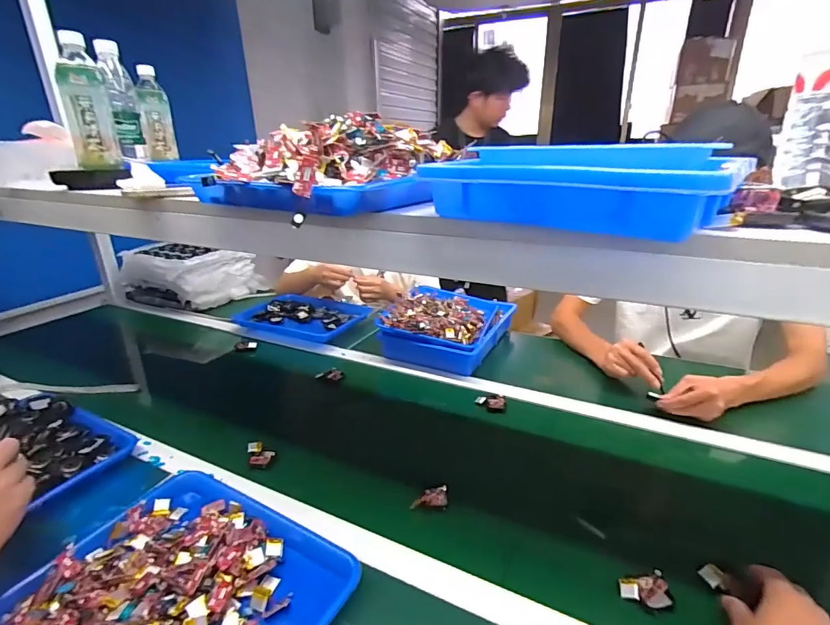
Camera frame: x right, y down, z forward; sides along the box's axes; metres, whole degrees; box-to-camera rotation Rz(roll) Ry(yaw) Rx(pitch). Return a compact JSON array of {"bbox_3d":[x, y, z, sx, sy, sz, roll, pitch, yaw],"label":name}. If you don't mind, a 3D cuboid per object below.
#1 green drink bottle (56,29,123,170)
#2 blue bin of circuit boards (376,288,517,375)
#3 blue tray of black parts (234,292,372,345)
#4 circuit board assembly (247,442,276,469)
[{"bbox_3d":[-0.497,-0.314,0.652,0.058,0.175,0.074,-12,24,-27],"label":"green drink bottle"},{"bbox_3d":[0.085,0.029,1.058,0.254,0.096,0.310,8,23,22],"label":"blue bin of circuit boards"},{"bbox_3d":[-0.298,0.001,1.184,0.336,0.040,0.250,11,25,28],"label":"blue tray of black parts"},{"bbox_3d":[-0.252,0.235,0.707,0.043,0.011,0.056,11,18,-26],"label":"circuit board assembly"}]

